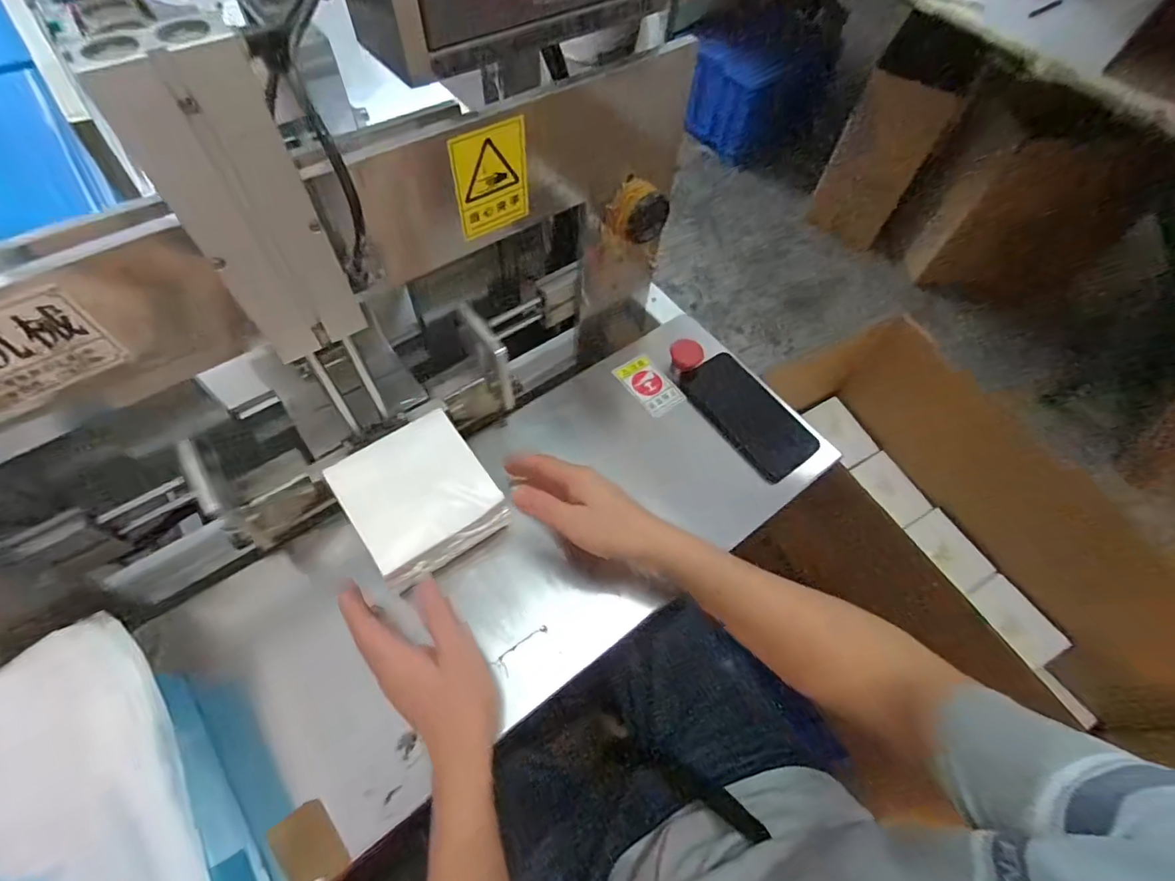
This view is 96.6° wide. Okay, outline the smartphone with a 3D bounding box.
[{"bbox_3d":[0.184,-0.030,0.595,0.075,0.015,0.156,-35,70,-14],"label":"smartphone"}]

